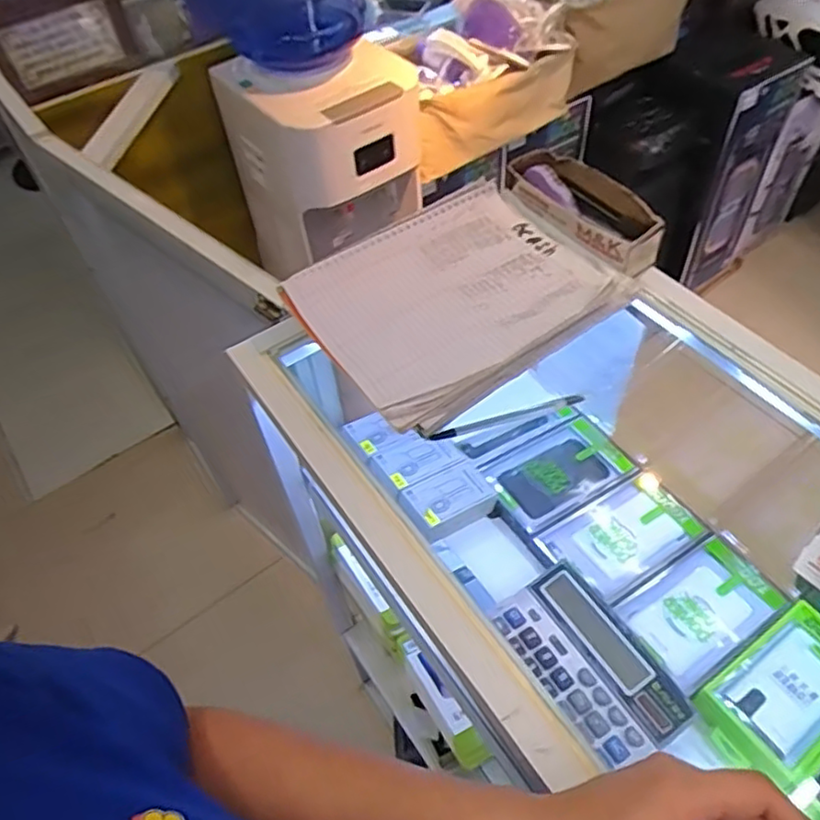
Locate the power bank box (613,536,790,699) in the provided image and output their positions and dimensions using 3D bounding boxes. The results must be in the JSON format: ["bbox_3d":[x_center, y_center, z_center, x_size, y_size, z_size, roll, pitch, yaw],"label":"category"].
[{"bbox_3d":[0.313,0.210,0.703,0.193,0.020,0.106,-23,47,-27],"label":"power bank box"}]

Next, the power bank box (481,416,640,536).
[{"bbox_3d":[0.181,0.081,0.824,0.194,0.033,0.104,-22,50,-28],"label":"power bank box"}]

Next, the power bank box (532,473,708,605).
[{"bbox_3d":[0.249,0.147,0.768,0.174,0.022,0.105,-30,56,-17],"label":"power bank box"}]

